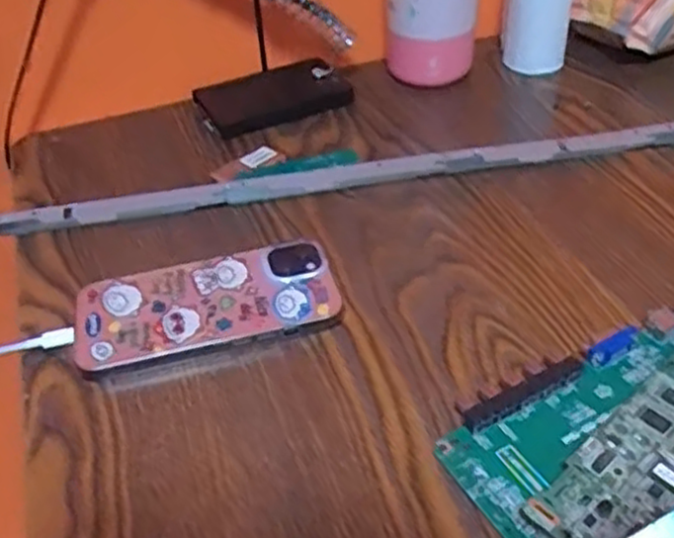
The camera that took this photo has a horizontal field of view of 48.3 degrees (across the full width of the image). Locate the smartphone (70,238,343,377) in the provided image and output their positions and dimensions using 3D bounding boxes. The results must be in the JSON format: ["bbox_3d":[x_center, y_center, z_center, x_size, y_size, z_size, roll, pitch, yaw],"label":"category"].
[{"bbox_3d":[-0.073,0.021,0.424,0.143,0.018,0.068,-12,41,-8],"label":"smartphone"}]

